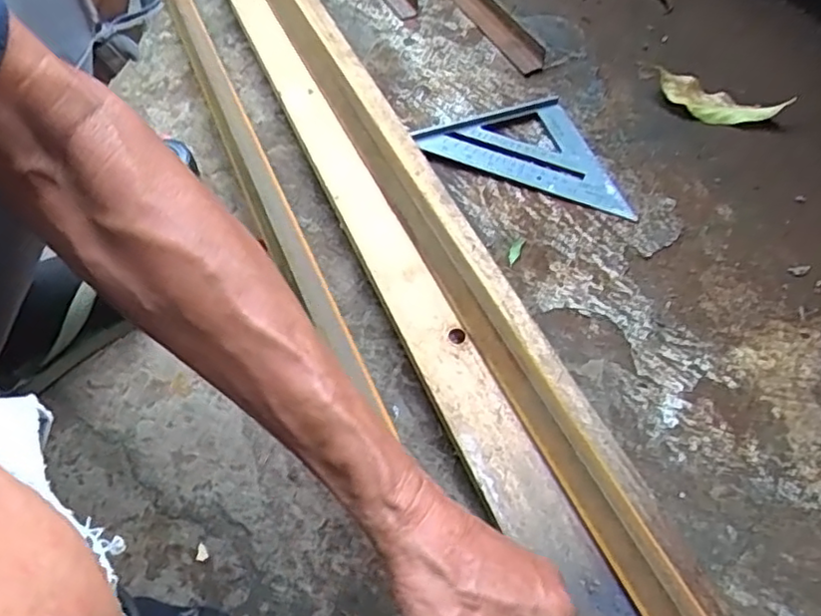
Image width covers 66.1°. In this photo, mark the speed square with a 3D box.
[{"bbox_3d":[0.133,-0.174,0.668,0.224,0.023,0.118,21,60,18],"label":"speed square"}]

